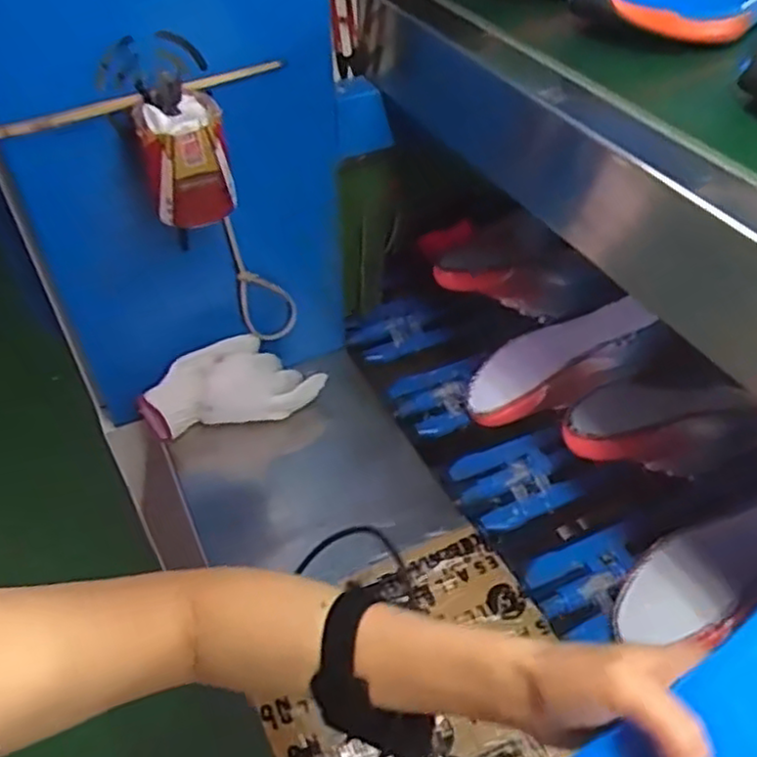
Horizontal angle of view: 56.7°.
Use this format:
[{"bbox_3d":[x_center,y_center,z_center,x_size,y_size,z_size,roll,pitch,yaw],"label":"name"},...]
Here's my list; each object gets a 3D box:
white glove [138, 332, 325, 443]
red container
[{"bbox_3d":[-0.154,0.006,0.747,0.189,0.093,0.047,-8,12,-9],"label":"white glove"},{"bbox_3d":[-0.156,-0.175,0.568,0.066,0.088,0.059,-13,47,-14],"label":"red container"}]

